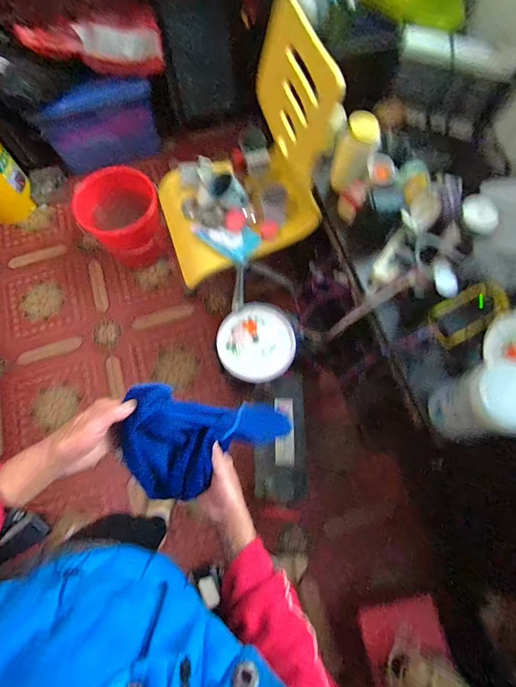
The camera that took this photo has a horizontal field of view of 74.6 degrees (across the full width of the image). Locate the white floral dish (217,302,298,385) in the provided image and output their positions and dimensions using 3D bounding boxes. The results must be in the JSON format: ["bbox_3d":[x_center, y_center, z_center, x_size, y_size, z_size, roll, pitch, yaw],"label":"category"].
[{"bbox_3d":[-0.005,-0.007,1.085,0.248,0.051,0.265,0,71,1],"label":"white floral dish"}]

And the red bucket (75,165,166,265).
[{"bbox_3d":[-0.577,-0.547,1.486,0.314,0.293,0.311,0,71,1],"label":"red bucket"}]

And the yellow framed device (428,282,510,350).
[{"bbox_3d":[0.538,-0.081,0.876,0.194,0.035,0.121,-37,51,10],"label":"yellow framed device"}]

